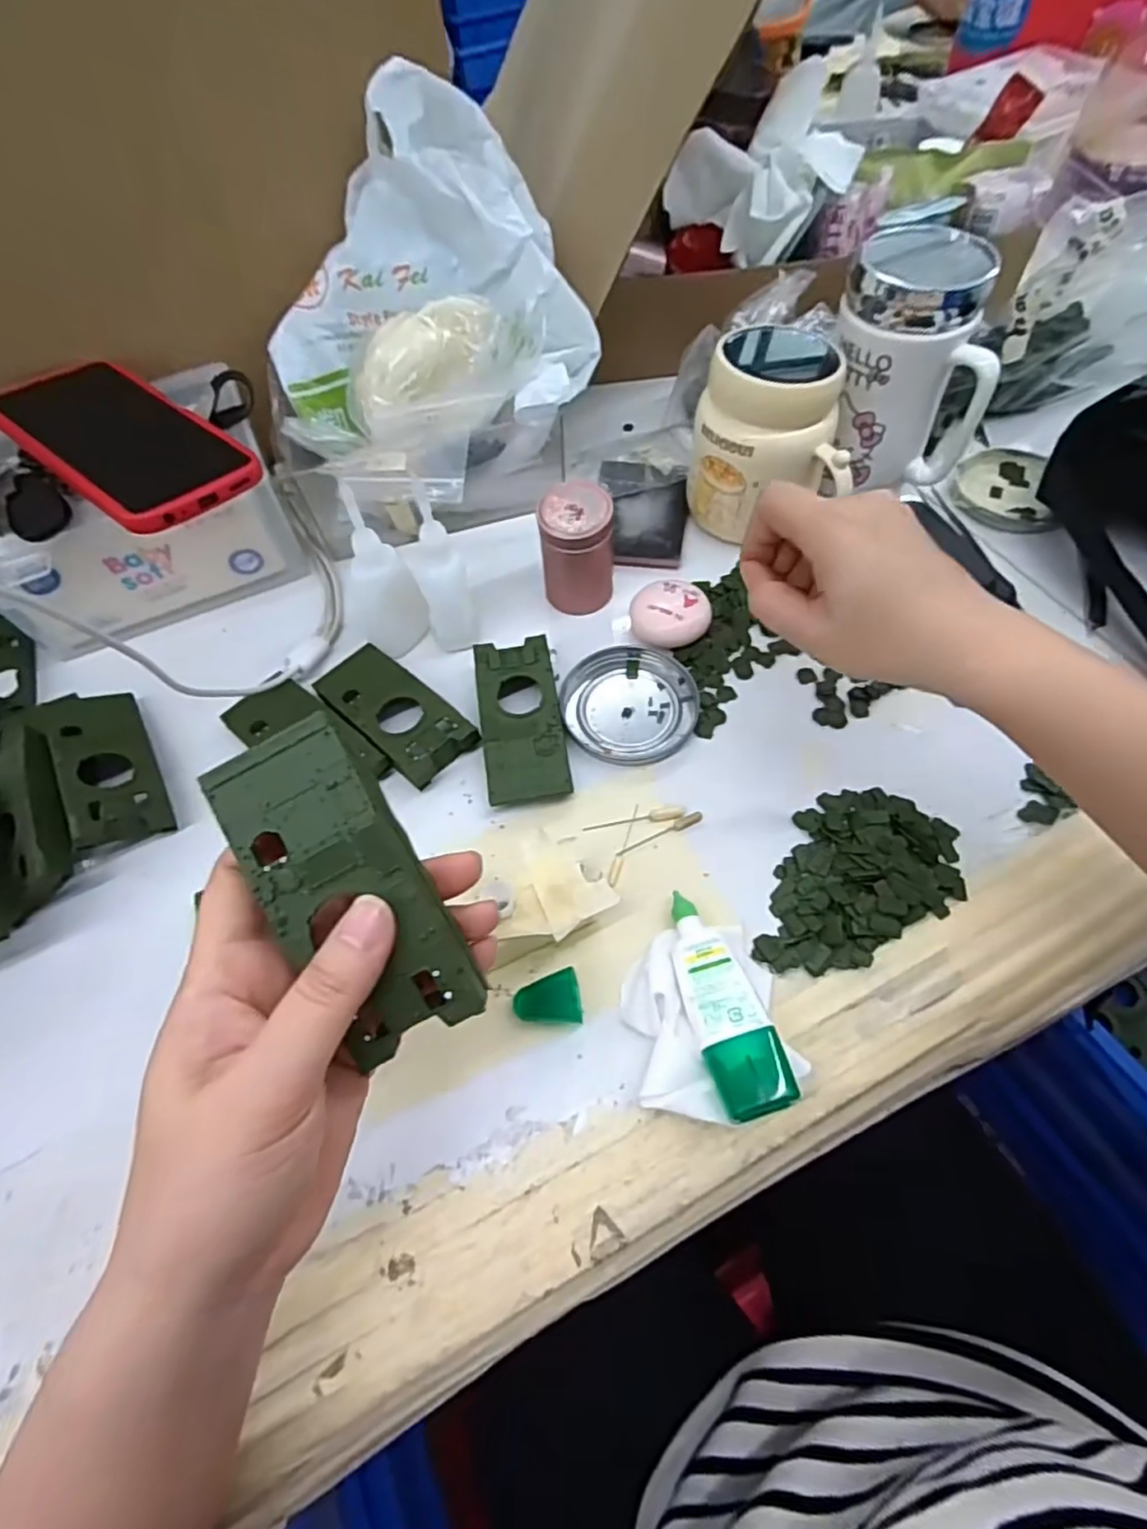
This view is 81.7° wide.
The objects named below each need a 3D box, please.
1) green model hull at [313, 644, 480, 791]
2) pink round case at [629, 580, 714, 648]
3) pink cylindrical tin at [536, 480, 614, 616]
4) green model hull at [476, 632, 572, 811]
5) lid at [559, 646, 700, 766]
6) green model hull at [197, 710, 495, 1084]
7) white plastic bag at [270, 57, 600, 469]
[{"bbox_3d":[-0.107,-0.034,0.386,0.106,0.019,0.044,40,70,23],"label":"green model hull"},{"bbox_3d":[0.060,-0.090,0.409,0.047,0.022,0.041,7,60,8],"label":"pink round case"},{"bbox_3d":[0.002,-0.133,0.413,0.045,0.068,0.041,-3,60,2],"label":"pink cylindrical tin"},{"bbox_3d":[-0.030,-0.027,0.381,0.045,0.020,0.101,-9,60,-2],"label":"green model hull"},{"bbox_3d":[0.033,-0.038,0.393,0.078,0.009,0.081,-2,60,3],"label":"lid"},{"bbox_3d":[-0.070,0.039,0.204,0.048,0.014,0.104,-34,91,-13],"label":"green model hull"},{"bbox_3d":[-0.097,-0.291,0.415,0.203,0.127,0.173,-26,61,-11],"label":"white plastic bag"}]

